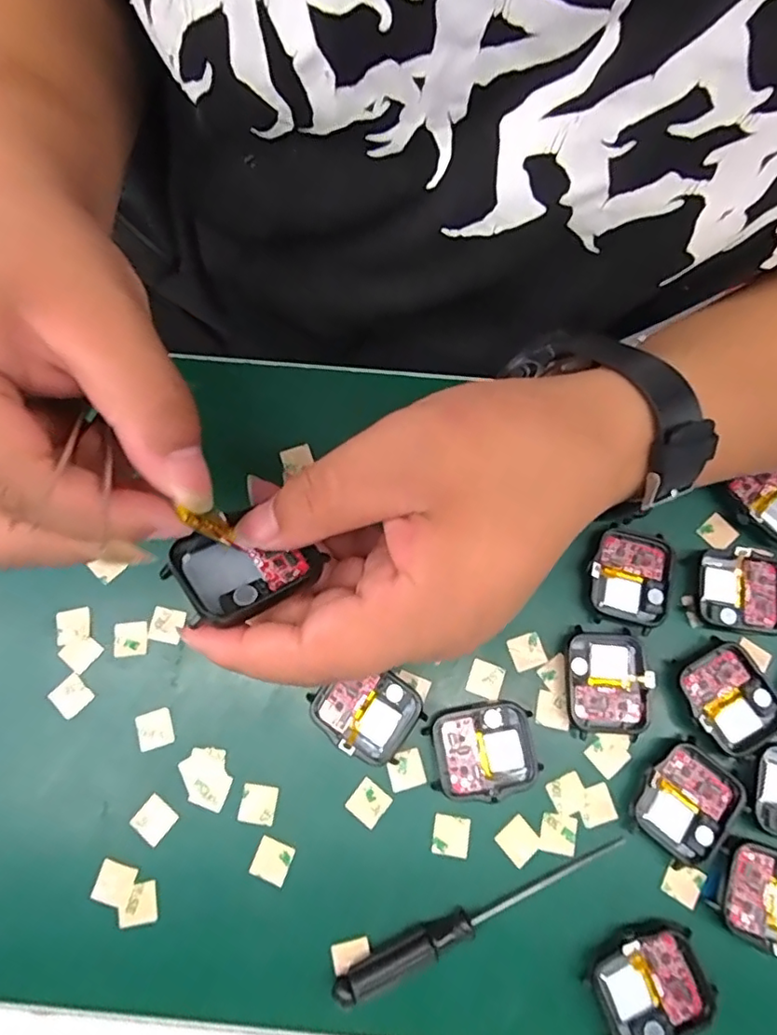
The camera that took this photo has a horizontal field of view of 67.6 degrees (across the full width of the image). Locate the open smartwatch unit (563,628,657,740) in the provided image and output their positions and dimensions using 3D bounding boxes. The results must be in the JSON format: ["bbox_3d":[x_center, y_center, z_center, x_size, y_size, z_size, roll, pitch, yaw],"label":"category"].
[{"bbox_3d":[0.099,0.075,0.263,0.037,0.007,0.046,3,76,1],"label":"open smartwatch unit"}]

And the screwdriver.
[{"bbox_3d":[0.039,0.164,0.239,0.130,0.016,0.011,-24,77,-5],"label":"screwdriver"}]

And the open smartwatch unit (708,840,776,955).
[{"bbox_3d":[0.160,0.158,0.240,0.043,0.005,0.037,21,77,5],"label":"open smartwatch unit"}]

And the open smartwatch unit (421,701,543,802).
[{"bbox_3d":[0.042,0.103,0.258,0.046,0.008,0.037,-11,76,-2],"label":"open smartwatch unit"}]

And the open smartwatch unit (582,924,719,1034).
[{"bbox_3d":[0.105,0.188,0.235,0.046,0.013,0.039,-23,77,-5],"label":"open smartwatch unit"}]

